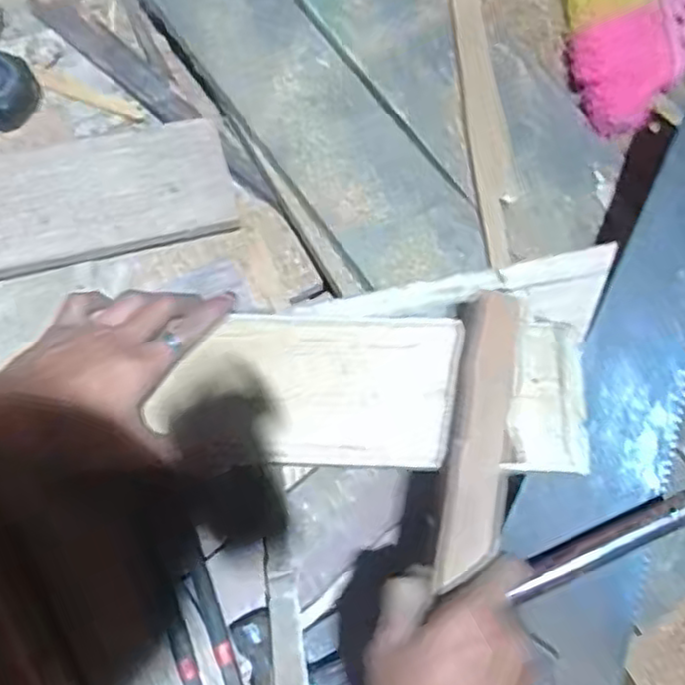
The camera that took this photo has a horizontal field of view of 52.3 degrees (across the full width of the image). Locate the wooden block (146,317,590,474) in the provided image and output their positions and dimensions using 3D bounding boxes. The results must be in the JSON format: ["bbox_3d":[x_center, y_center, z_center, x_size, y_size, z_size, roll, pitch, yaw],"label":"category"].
[{"bbox_3d":[-0.021,0.030,0.480,0.198,0.018,0.104,1,73,-1],"label":"wooden block"}]

